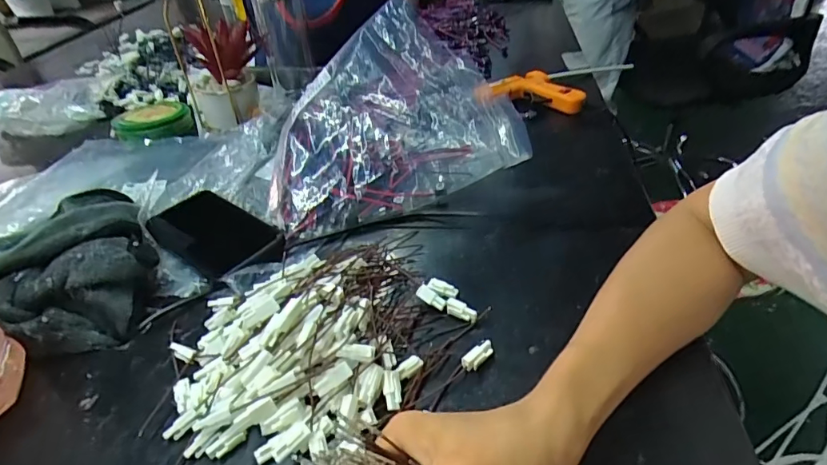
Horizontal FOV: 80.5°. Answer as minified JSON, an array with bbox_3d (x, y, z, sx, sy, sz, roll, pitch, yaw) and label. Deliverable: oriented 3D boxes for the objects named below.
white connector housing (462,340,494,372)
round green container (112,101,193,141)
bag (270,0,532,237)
[{"bbox_3d":[0.046,0.087,0.345,0.025,0.012,0.010,-28,43,-25],"label":"white connector housing"},{"bbox_3d":[-0.368,-0.161,0.692,0.099,0.019,0.107,-21,41,-18],"label":"round green container"},{"bbox_3d":[-0.022,-0.128,0.500,0.264,0.153,0.133,-17,40,-14],"label":"bag"}]

